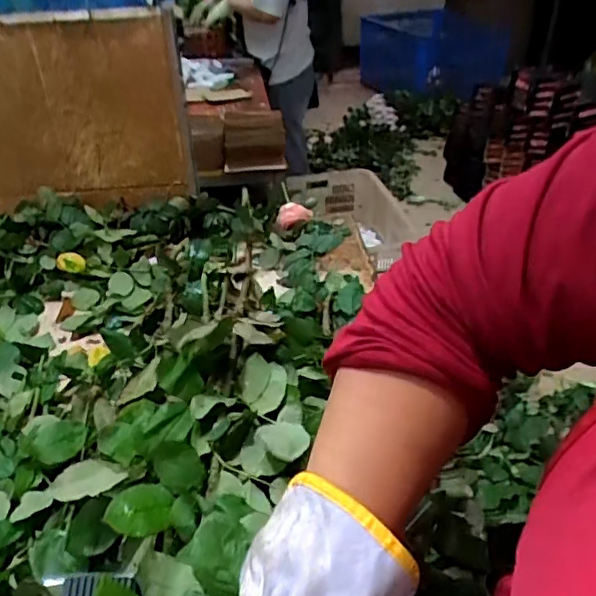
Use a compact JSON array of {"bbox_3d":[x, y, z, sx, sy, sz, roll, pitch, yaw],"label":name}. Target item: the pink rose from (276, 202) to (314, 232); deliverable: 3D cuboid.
[{"bbox_3d":[-0.006,-0.149,1.036,0.061,0.036,0.054,6,36,11],"label":"pink rose"}]

